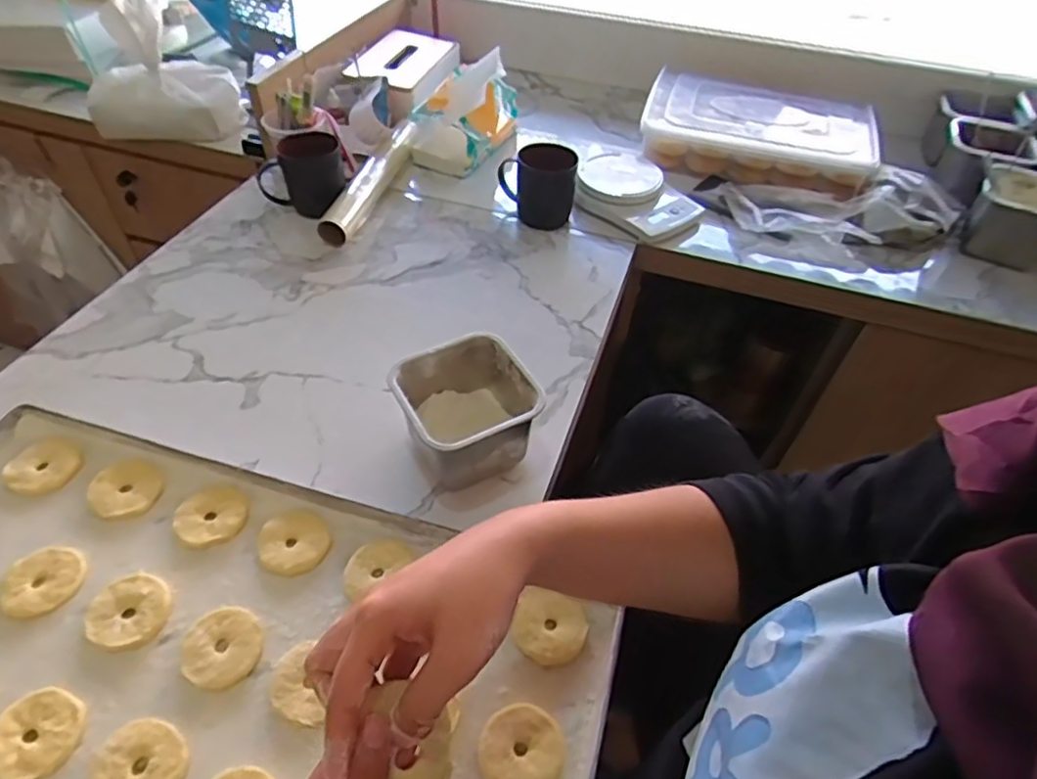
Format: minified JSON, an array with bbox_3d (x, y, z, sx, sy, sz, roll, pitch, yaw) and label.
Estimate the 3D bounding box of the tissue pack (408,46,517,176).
[{"bbox_3d":[-0.084,-0.449,0.995,0.128,0.125,0.177,17,49,12],"label":"tissue pack"}]

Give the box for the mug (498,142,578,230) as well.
[{"bbox_3d":[0.027,-0.294,0.870,0.106,0.097,0.075,1,48,-2],"label":"mug"}]

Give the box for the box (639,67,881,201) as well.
[{"bbox_3d":[0.382,-0.413,1.000,0.349,0.092,0.258,15,49,11],"label":"box"}]

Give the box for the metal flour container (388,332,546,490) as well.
[{"bbox_3d":[-0.048,0.027,0.593,0.118,0.092,0.118,-23,53,-22],"label":"metal flour container"}]

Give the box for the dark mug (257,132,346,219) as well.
[{"bbox_3d":[-0.307,-0.301,0.871,0.115,0.096,0.092,-17,51,-17],"label":"dark mug"}]

